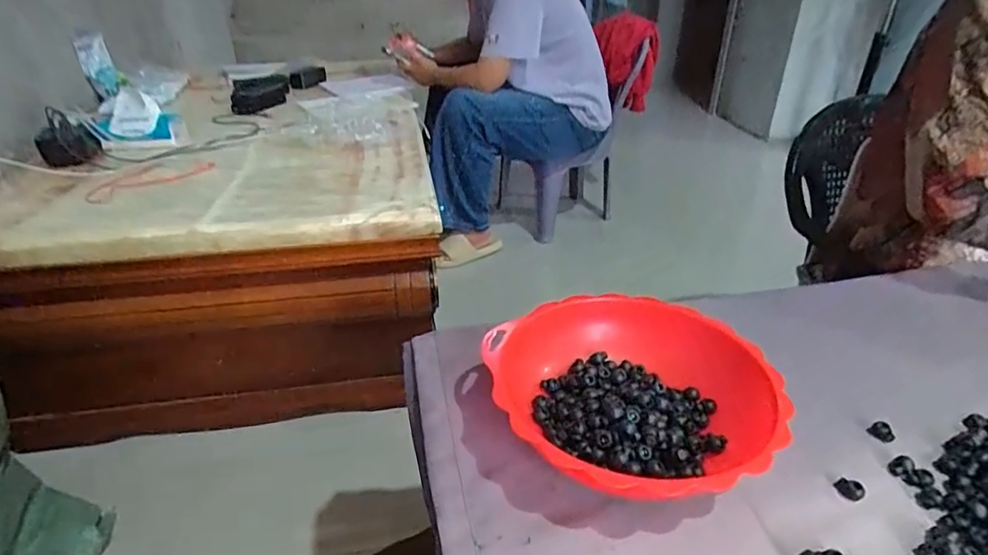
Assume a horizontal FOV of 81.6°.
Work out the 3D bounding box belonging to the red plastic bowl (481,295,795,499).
[{"bbox_3d":[0.114,0.110,0.502,0.224,0.075,0.227,0,30,0],"label":"red plastic bowl"}]

